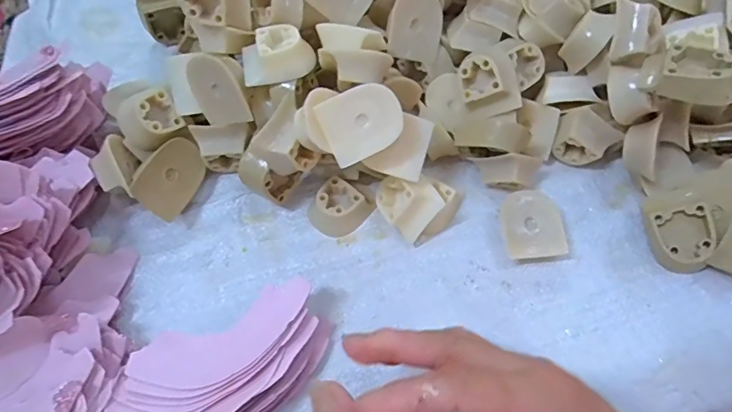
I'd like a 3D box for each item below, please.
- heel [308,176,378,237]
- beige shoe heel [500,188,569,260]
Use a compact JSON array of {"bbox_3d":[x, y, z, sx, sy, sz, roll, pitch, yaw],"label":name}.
[{"bbox_3d":[-0.020,0.002,0.370,0.038,0.019,0.038,36,67,16],"label":"heel"},{"bbox_3d":[0.118,0.015,0.358,0.043,0.022,0.048,-5,62,-4],"label":"beige shoe heel"}]

